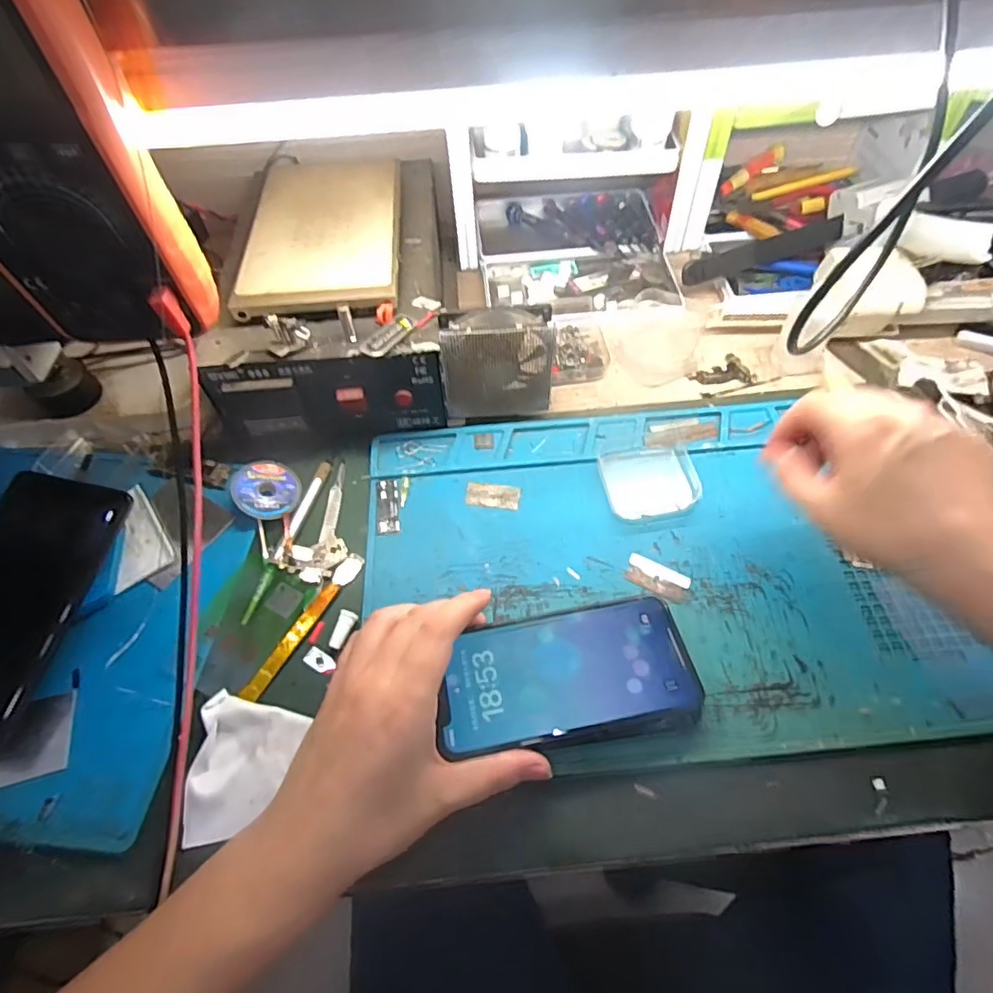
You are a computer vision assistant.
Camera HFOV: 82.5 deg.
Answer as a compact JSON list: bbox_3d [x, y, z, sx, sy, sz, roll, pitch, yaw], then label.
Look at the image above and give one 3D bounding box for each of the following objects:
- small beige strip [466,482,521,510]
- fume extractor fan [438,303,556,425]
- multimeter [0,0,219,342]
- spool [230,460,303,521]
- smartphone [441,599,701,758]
[{"bbox_3d":[-0.002,-0.001,0.406,0.037,0.004,0.018,5,57,6],"label":"small beige strip"},{"bbox_3d":[0.000,-0.097,0.422,0.081,0.084,0.032,-10,57,-4],"label":"fume extractor fan"},{"bbox_3d":[-0.192,-0.145,0.240,0.086,0.167,0.047,-2,57,2],"label":"multimeter"},{"bbox_3d":[-0.165,-0.005,0.407,0.046,0.007,0.047,-8,68,-25],"label":"spool"},{"bbox_3d":[0.040,0.098,0.321,0.139,0.014,0.075,-9,57,-3],"label":"smartphone"}]

